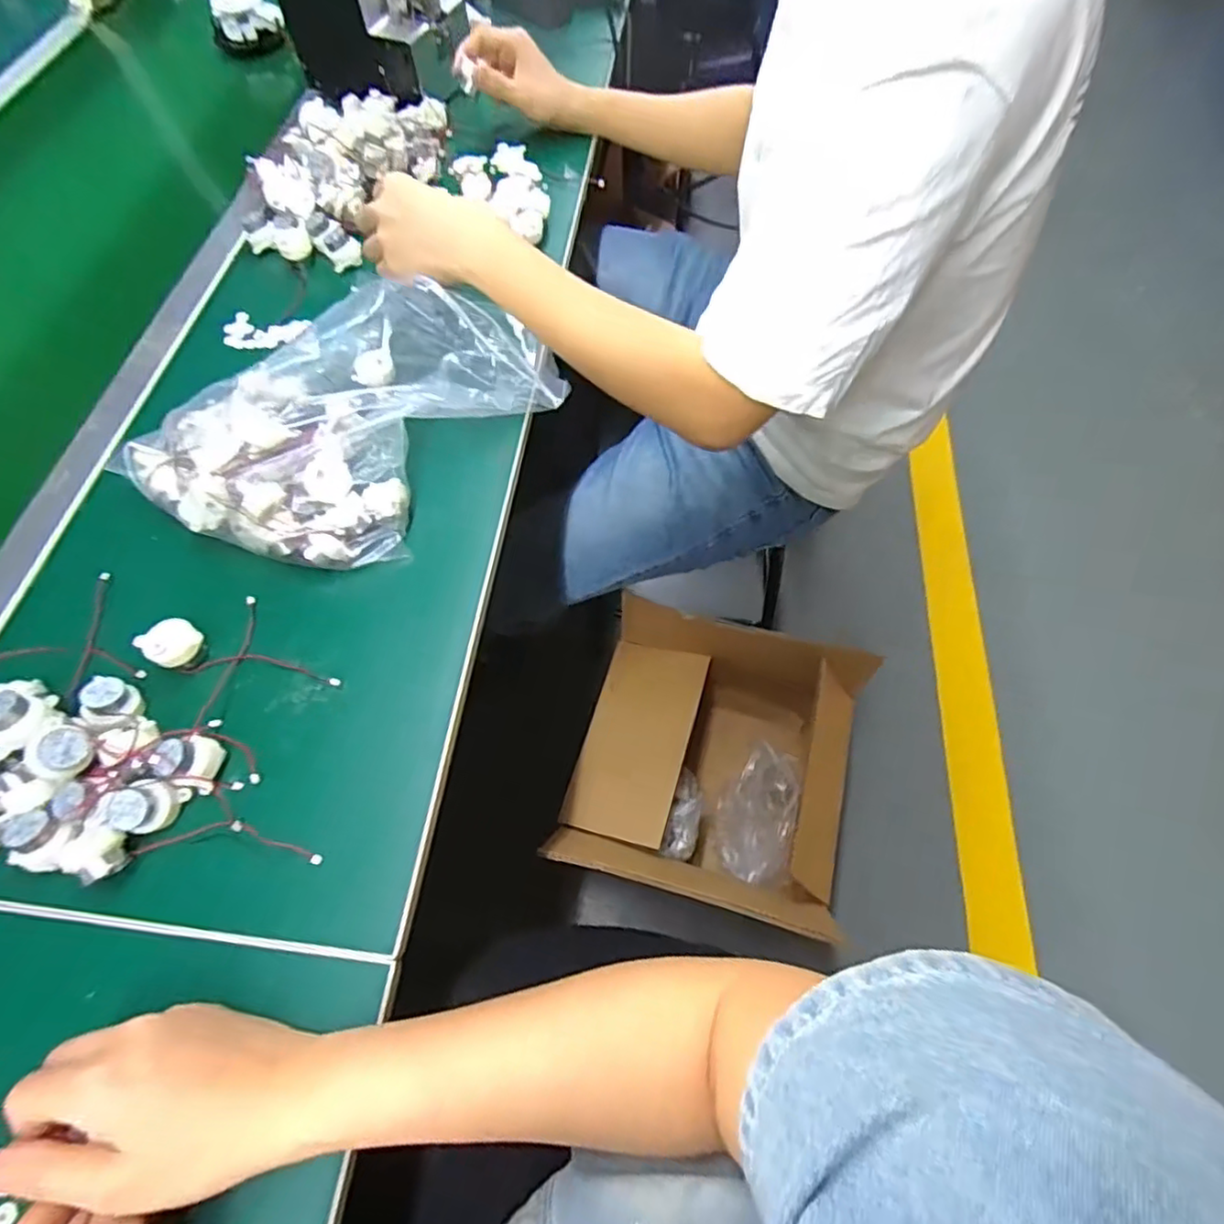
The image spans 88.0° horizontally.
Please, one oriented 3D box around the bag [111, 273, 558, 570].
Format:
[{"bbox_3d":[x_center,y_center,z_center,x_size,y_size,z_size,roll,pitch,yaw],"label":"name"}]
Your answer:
[{"bbox_3d":[-0.211,-0.167,0.522,0.210,0.081,0.313,35,69,18],"label":"bag"}]

